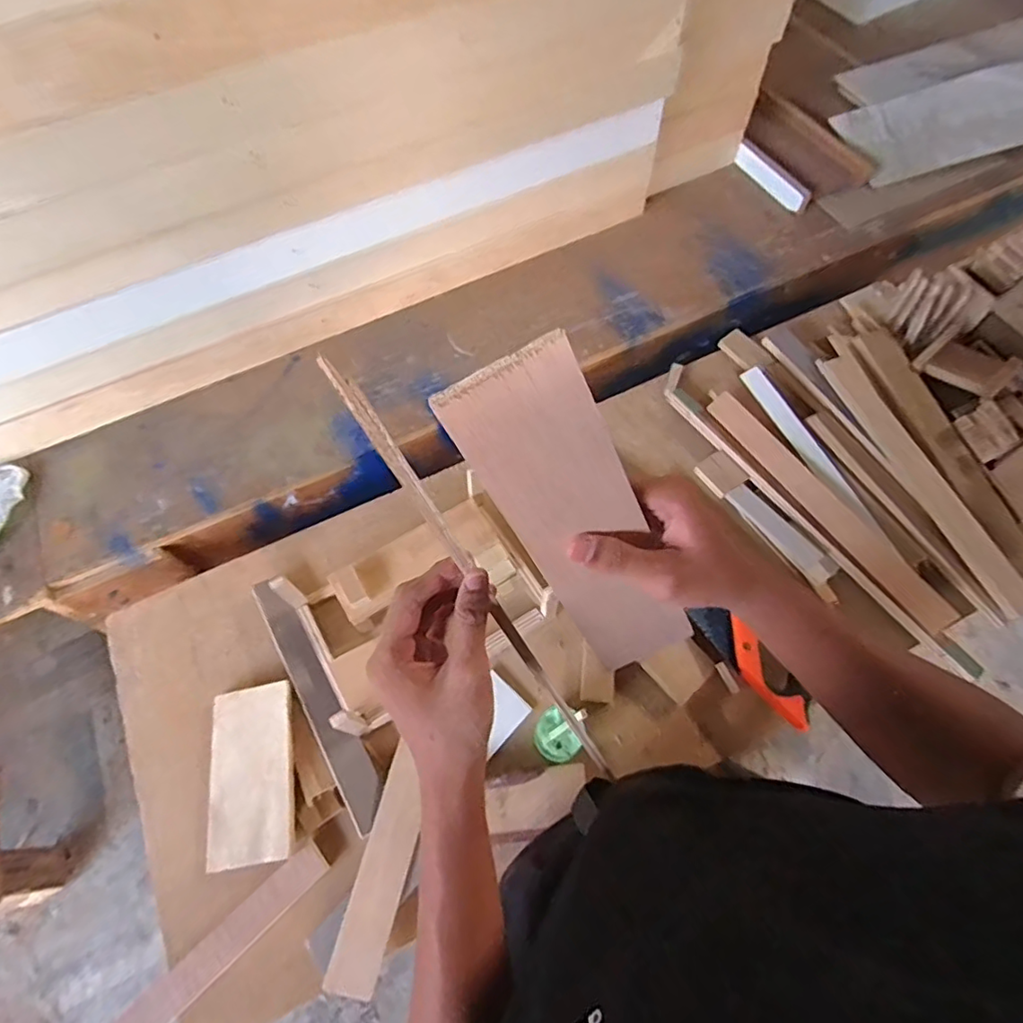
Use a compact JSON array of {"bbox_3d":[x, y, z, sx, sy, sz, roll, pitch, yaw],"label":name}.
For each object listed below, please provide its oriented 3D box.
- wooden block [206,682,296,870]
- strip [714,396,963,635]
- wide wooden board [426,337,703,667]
[{"bbox_3d":[-0.311,0.310,0.691,0.101,0.016,0.192,-11,64,-4],"label":"wooden block"},{"bbox_3d":[0.437,-0.016,0.819,0.047,0.006,0.425,-38,66,5],"label":"strip"},{"bbox_3d":[0.047,0.018,0.350,0.071,0.259,0.009,-27,38,8],"label":"wide wooden board"}]

